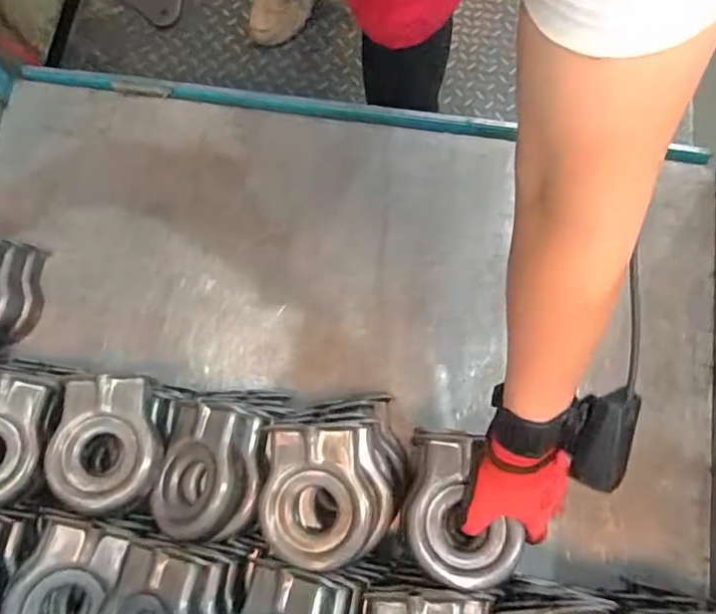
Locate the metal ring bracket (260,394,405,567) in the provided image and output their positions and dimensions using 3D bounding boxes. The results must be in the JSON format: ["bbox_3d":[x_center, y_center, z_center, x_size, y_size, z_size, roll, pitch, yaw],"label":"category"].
[{"bbox_3d":[-0.028,0.163,0.522,0.121,0.041,0.125,-12,76,-1],"label":"metal ring bracket"}]

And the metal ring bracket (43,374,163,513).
[{"bbox_3d":[-0.246,0.131,0.561,0.098,0.036,0.127,-7,76,1],"label":"metal ring bracket"}]

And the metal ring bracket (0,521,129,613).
[{"bbox_3d":[-0.274,0.264,0.536,0.081,0.034,0.117,16,77,6],"label":"metal ring bracket"}]

